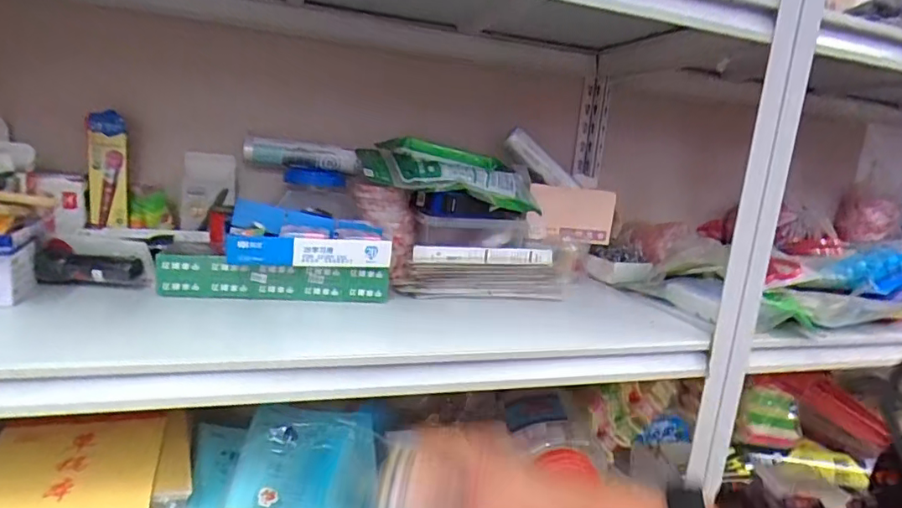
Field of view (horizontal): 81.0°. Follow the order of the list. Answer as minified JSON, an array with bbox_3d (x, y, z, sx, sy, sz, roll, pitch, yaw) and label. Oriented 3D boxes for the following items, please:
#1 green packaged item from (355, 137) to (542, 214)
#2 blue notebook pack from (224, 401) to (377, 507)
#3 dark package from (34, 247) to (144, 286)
[{"bbox_3d":[0.000,-0.137,0.910,0.311,0.097,0.128,3,10,-10],"label":"green packaged item"},{"bbox_3d":[-0.185,0.273,0.678,0.169,0.036,0.245,5,26,-8],"label":"blue notebook pack"},{"bbox_3d":[-0.506,0.019,0.736,0.138,0.042,0.023,5,10,1],"label":"dark package"}]

